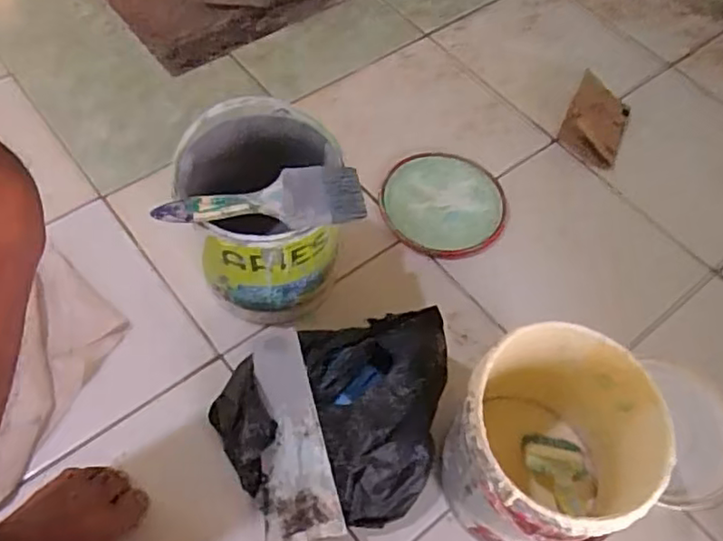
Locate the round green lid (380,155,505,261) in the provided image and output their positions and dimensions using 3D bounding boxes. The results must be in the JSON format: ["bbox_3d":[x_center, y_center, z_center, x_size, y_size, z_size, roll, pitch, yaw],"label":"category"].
[{"bbox_3d":[0.112,-0.096,0.888,0.165,0.018,0.175,1,58,-2],"label":"round green lid"}]

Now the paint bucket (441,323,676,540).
[{"bbox_3d":[0.172,0.175,0.619,0.162,0.199,0.172,1,58,-2],"label":"paint bucket"}]

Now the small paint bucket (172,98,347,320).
[{"bbox_3d":[-0.114,-0.061,0.762,0.172,0.199,0.190,-4,58,-5],"label":"small paint bucket"}]

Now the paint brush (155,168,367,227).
[{"bbox_3d":[-0.101,-0.073,0.646,0.203,0.015,0.074,-3,58,-6],"label":"paint brush"}]

